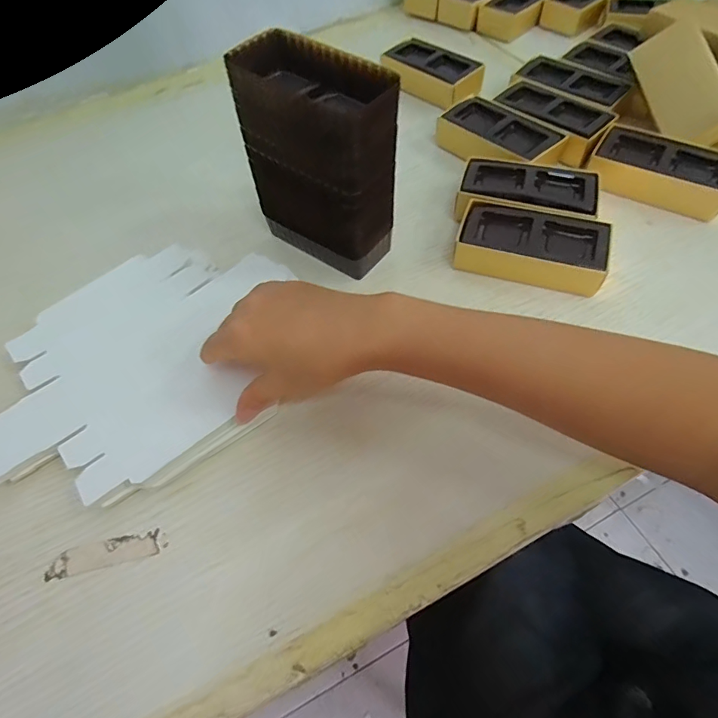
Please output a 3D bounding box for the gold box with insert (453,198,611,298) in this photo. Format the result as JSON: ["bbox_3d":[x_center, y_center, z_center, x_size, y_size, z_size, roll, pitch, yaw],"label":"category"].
[{"bbox_3d":[0.139,-0.090,0.365,0.112,0.034,0.064,16,61,13],"label":"gold box with insert"}]

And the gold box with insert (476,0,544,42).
[{"bbox_3d":[0.216,-0.471,0.595,0.055,0.034,0.121,38,68,24],"label":"gold box with insert"}]

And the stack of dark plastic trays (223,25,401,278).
[{"bbox_3d":[-0.029,-0.150,0.347,0.112,0.151,0.061,30,65,20],"label":"stack of dark plastic trays"}]

